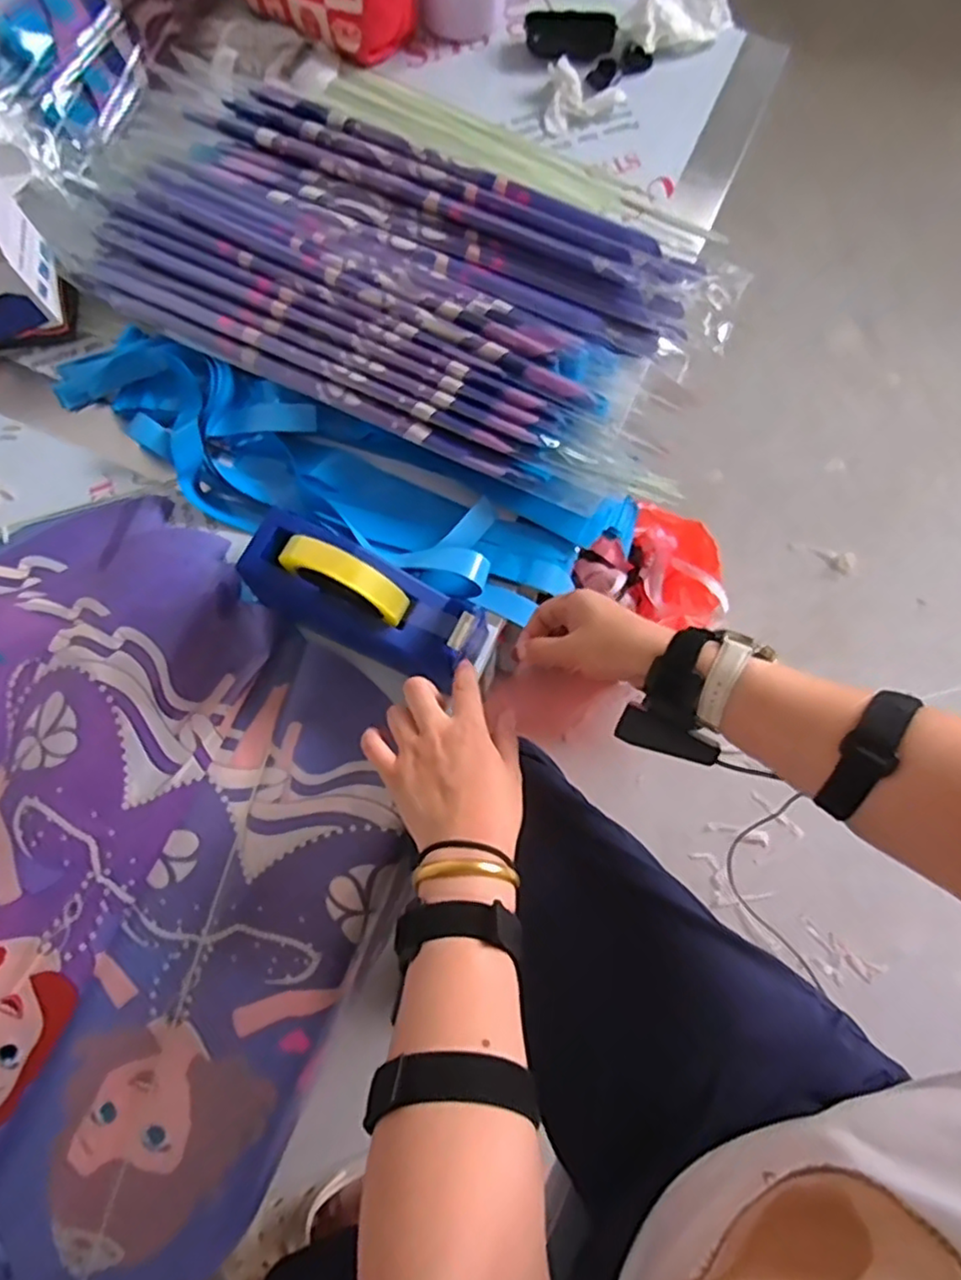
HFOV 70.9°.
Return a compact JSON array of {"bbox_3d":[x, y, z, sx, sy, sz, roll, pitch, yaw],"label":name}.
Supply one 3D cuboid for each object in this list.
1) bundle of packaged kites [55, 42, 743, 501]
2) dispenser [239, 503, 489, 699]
[{"bbox_3d":[-0.087,-0.408,0.702,0.678,0.057,0.395,28,76,10],"label":"bundle of packaged kites"},{"bbox_3d":[-0.095,-0.033,0.561,0.203,0.138,0.068,26,75,9],"label":"dispenser"}]

